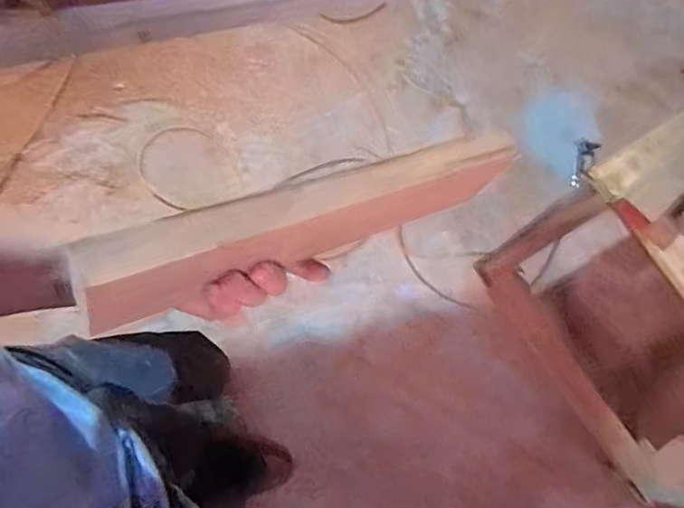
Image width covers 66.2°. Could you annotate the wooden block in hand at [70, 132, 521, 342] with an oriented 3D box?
[{"bbox_3d":[-0.010,-0.033,0.429,0.387,0.093,0.040,-20,74,-32],"label":"wooden block in hand"}]

